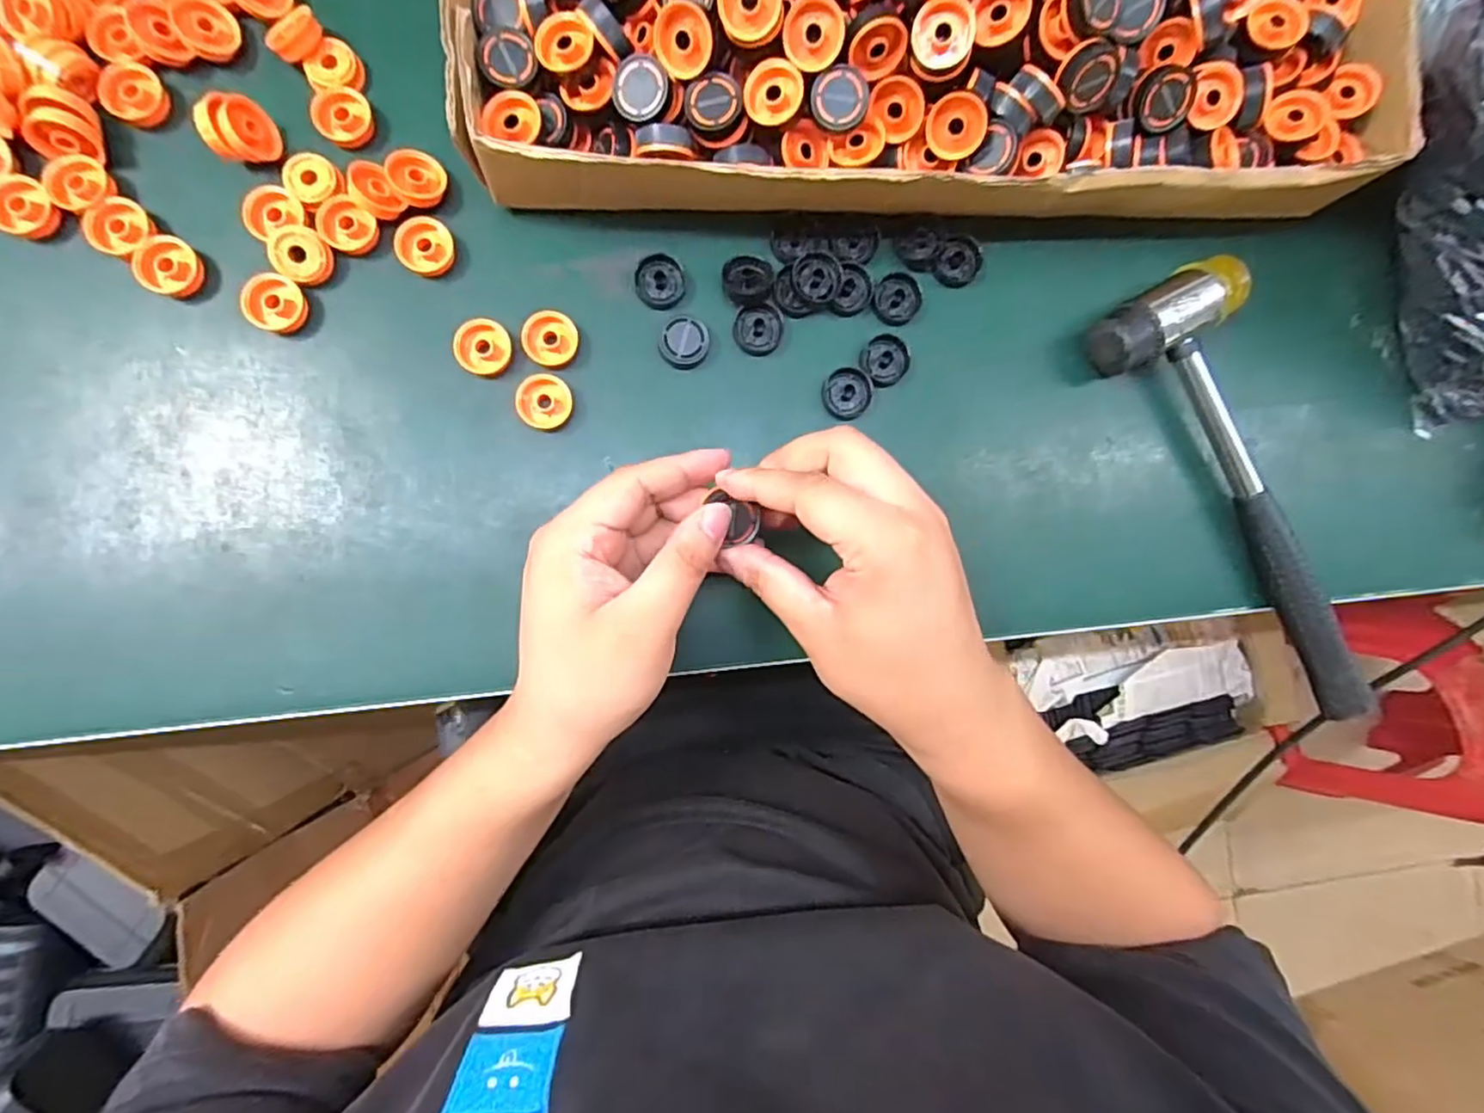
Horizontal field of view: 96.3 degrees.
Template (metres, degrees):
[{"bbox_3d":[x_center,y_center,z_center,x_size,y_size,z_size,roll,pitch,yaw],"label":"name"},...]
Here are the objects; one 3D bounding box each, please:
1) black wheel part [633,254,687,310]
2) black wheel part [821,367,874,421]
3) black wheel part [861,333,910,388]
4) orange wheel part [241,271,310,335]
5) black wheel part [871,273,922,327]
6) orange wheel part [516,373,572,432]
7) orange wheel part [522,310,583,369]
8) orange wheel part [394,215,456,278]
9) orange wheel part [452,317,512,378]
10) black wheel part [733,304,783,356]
[{"bbox_3d":[-0.040,-0.136,0.328,0.024,0.004,0.027,2,91,-7],"label":"black wheel part"},{"bbox_3d":[0.055,-0.084,0.342,0.025,0.004,0.026,1,91,-7],"label":"black wheel part"},{"bbox_3d":[0.074,-0.101,0.343,0.024,0.006,0.025,0,91,-7],"label":"black wheel part"},{"bbox_3d":[-0.217,-0.118,0.310,0.025,0.009,0.025,0,91,-7],"label":"orange wheel part"},{"bbox_3d":[0.080,-0.133,0.343,0.026,0.005,0.023,-4,92,-7],"label":"black wheel part"},{"bbox_3d":[-0.095,-0.075,0.322,0.025,0.008,0.026,0,91,-7],"label":"orange wheel part"},{"bbox_3d":[-0.093,-0.105,0.323,0.026,0.006,0.026,0,91,-7],"label":"orange wheel part"},{"bbox_3d":[-0.152,-0.149,0.318,0.025,0.006,0.027,0,91,-7],"label":"orange wheel part"},{"bbox_3d":[-0.124,-0.100,0.320,0.025,0.008,0.025,0,91,-7],"label":"orange wheel part"},{"bbox_3d":[0.008,-0.115,0.336,0.024,0.004,0.024,-2,92,-7],"label":"black wheel part"}]

